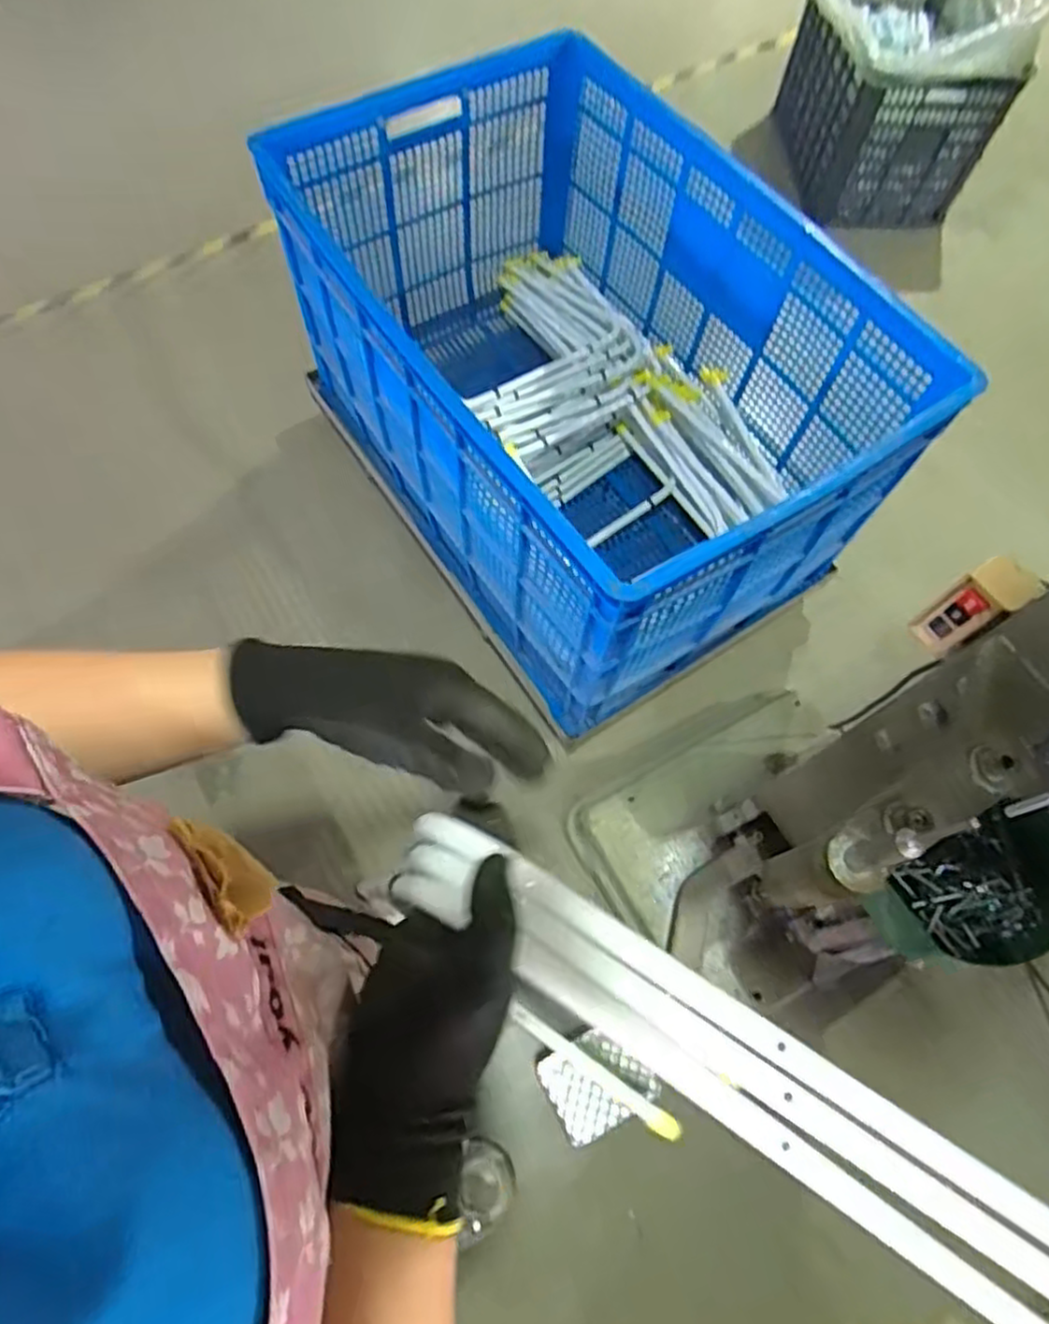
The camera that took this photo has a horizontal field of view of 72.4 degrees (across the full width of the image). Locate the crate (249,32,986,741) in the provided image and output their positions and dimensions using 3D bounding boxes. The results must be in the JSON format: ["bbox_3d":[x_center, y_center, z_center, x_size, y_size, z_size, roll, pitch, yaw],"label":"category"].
[{"bbox_3d":[0.088,-0.492,1.306,0.677,0.613,1.020,-35,72,-16],"label":"crate"}]

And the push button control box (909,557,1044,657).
[{"bbox_3d":[0.407,-0.047,0.659,0.046,0.111,0.049,-26,70,-13],"label":"push button control box"}]

